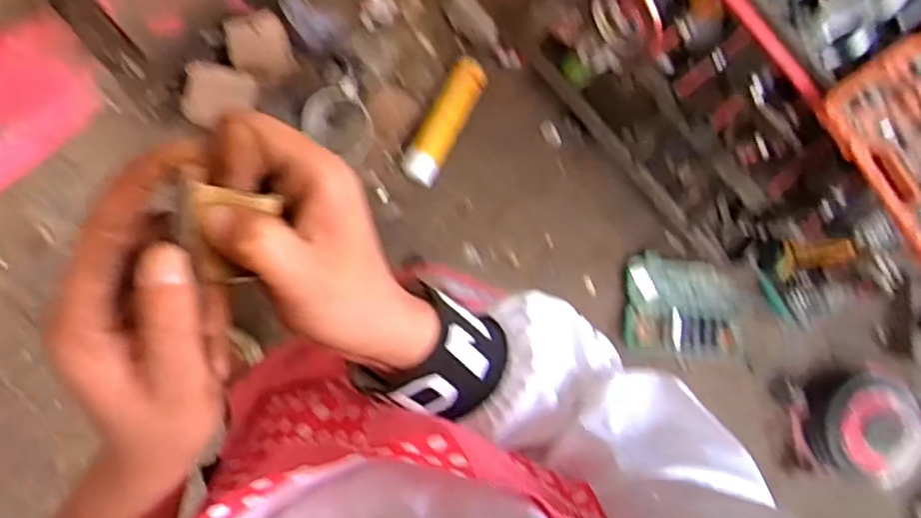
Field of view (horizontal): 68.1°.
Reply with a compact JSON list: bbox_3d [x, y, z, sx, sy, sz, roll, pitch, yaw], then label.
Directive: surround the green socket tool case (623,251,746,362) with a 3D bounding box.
[{"bbox_3d":[0.534,0.114,1.608,0.295,0.050,0.221,7,87,-8],"label":"green socket tool case"}]

